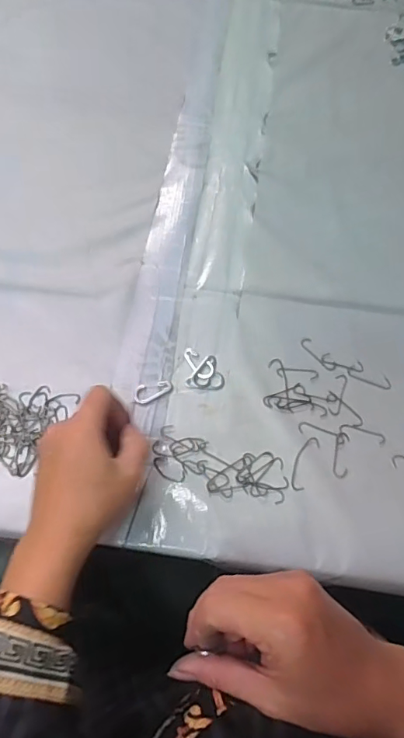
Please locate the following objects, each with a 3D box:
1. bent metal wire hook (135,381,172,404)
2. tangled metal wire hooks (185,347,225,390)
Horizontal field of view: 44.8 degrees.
[{"bbox_3d":[-0.045,0.021,0.461,0.036,0.004,0.019,-12,67,-6],"label":"bent metal wire hook"},{"bbox_3d":[0.002,-0.001,0.472,0.036,0.004,0.043,-1,67,-2],"label":"tangled metal wire hooks"}]

